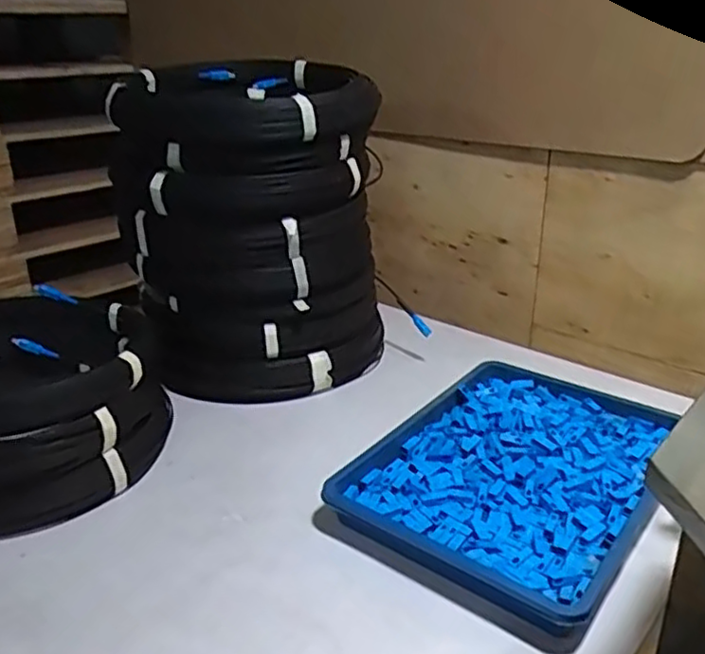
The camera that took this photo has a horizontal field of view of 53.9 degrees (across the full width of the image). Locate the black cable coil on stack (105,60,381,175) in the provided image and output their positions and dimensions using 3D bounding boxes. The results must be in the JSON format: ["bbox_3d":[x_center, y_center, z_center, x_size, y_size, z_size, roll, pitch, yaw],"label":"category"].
[{"bbox_3d":[-0.127,-0.252,0.807,0.282,0.090,0.290,-2,25,1],"label":"black cable coil on stack"}]

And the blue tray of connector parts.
[{"bbox_3d":[0.162,0.131,0.657,0.235,0.033,0.321,17,29,35],"label":"blue tray of connector parts"}]

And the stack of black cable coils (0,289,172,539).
[{"bbox_3d":[-0.336,0.072,0.697,0.272,0.130,0.268,-10,25,-22],"label":"stack of black cable coils"}]

